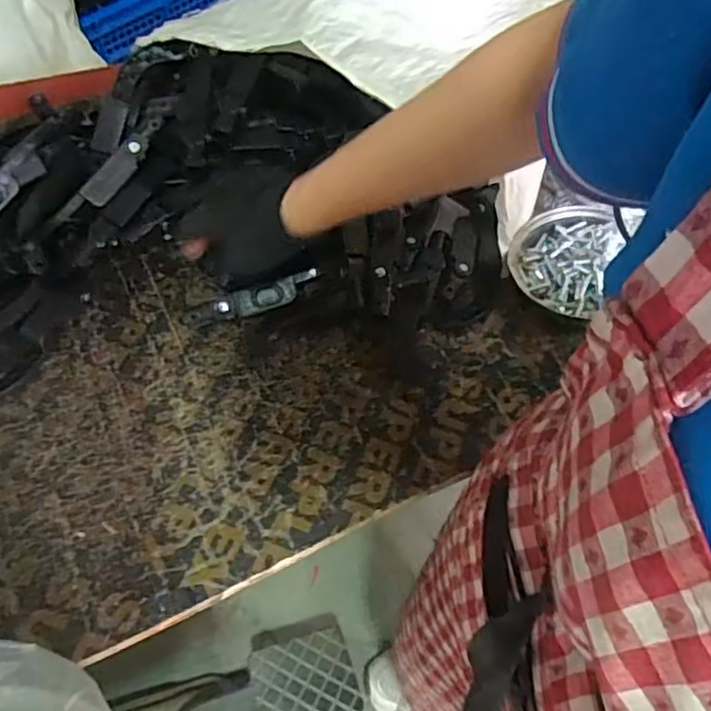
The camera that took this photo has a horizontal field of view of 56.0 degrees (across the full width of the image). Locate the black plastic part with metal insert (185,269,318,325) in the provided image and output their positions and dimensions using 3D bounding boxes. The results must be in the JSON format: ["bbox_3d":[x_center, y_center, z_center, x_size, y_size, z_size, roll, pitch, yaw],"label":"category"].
[{"bbox_3d":[-0.099,-0.053,0.626,0.128,0.023,0.025,-17,57,1],"label":"black plastic part with metal insert"}]

